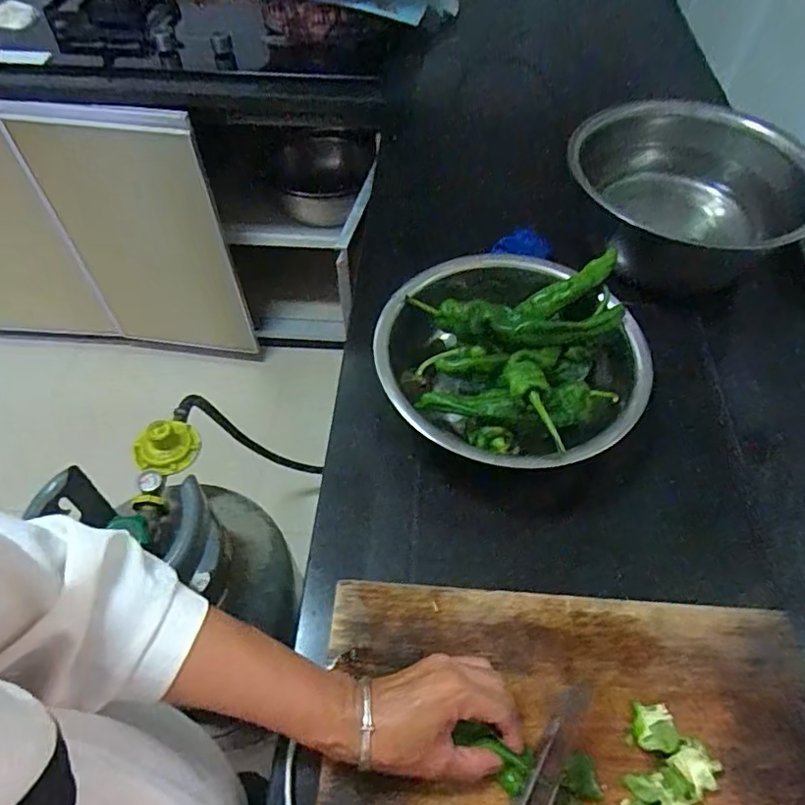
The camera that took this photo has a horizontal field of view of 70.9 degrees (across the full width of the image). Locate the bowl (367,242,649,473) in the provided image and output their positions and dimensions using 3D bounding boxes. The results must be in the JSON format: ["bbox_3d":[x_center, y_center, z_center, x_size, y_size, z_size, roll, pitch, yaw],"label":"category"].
[{"bbox_3d":[0.108,-0.041,0.574,0.251,0.084,0.253,0,56,0],"label":"bowl"}]

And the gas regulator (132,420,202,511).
[{"bbox_3d":[-0.297,0.072,0.707,0.078,0.052,0.111,-13,57,-9],"label":"gas regulator"}]

